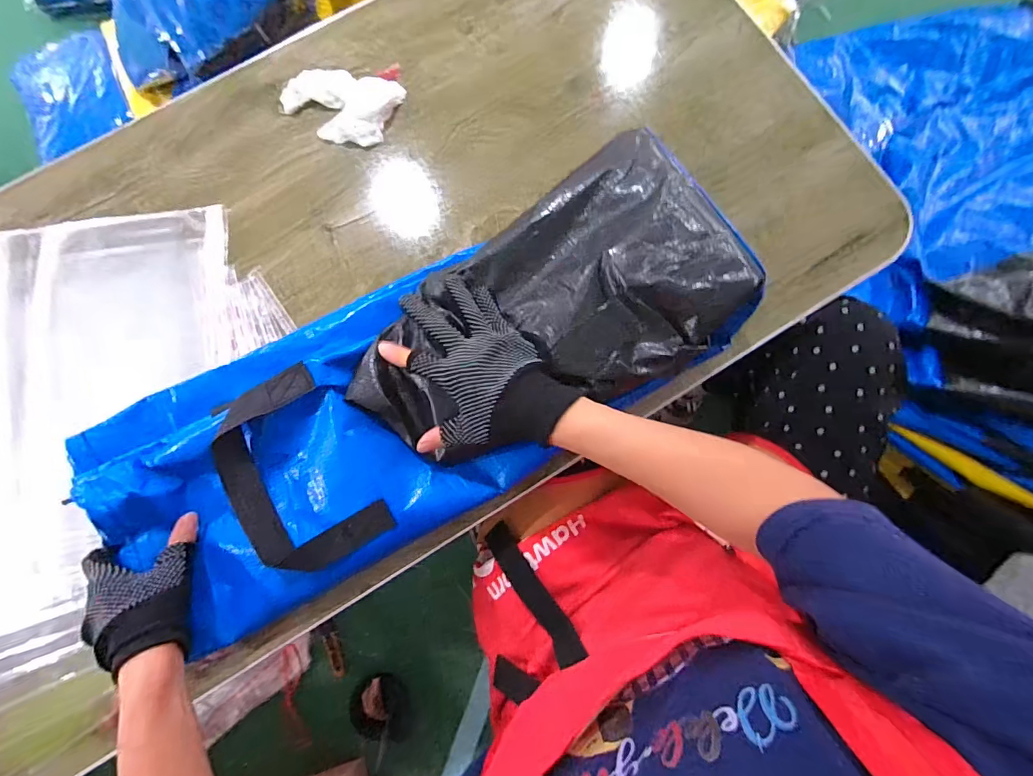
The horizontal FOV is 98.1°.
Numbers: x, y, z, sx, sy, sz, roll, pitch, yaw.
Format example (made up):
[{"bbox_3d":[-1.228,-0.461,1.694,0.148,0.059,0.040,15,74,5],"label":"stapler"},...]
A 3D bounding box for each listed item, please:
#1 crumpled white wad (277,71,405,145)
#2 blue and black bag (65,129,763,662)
[{"bbox_3d":[-0.203,-0.327,0.514,0.123,0.012,0.093,21,81,4],"label":"crumpled white wad"},{"bbox_3d":[-0.082,-0.003,0.413,0.592,0.088,0.231,-29,81,3],"label":"blue and black bag"}]

